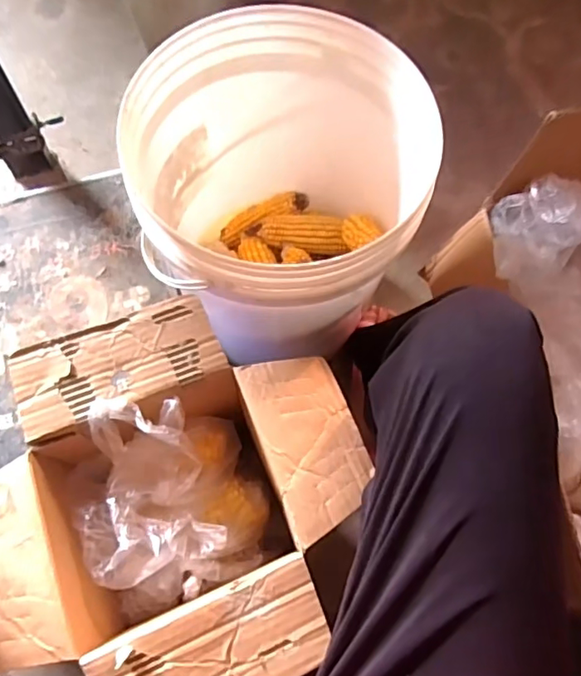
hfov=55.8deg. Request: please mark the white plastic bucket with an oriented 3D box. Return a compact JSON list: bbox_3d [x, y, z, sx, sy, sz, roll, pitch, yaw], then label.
[{"bbox_3d":[-0.014,-0.149,0.655,0.287,0.310,0.314,1,70,-2],"label":"white plastic bucket"}]

